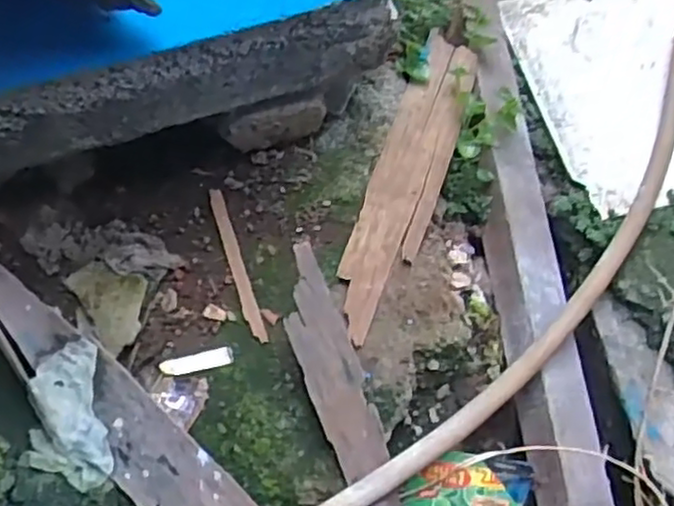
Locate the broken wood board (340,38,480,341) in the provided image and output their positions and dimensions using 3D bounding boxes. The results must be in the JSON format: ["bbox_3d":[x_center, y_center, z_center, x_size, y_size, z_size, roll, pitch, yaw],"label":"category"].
[{"bbox_3d":[0.068,-0.075,0.657,0.063,0.020,0.328,16,62,8],"label":"broken wood board"}]

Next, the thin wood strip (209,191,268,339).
[{"bbox_3d":[-0.090,0.009,0.634,0.013,0.009,0.155,-16,63,-10],"label":"thin wood strip"}]

